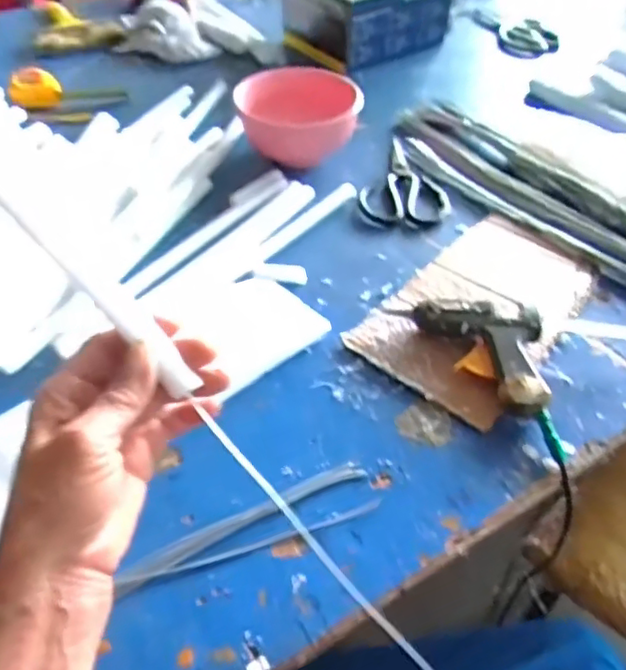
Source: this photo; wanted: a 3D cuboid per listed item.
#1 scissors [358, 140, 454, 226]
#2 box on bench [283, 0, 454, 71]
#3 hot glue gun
[{"bbox_3d":[0.116,-0.183,0.740,0.102,0.009,0.175,11,48,9],"label":"scissors"},{"bbox_3d":[0.088,-0.518,0.979,0.222,0.112,0.164,-22,51,-20],"label":"box on bench"},{"bbox_3d":[0.150,0.001,0.542,0.085,0.036,0.162,-27,53,-24],"label":"hot glue gun"}]

